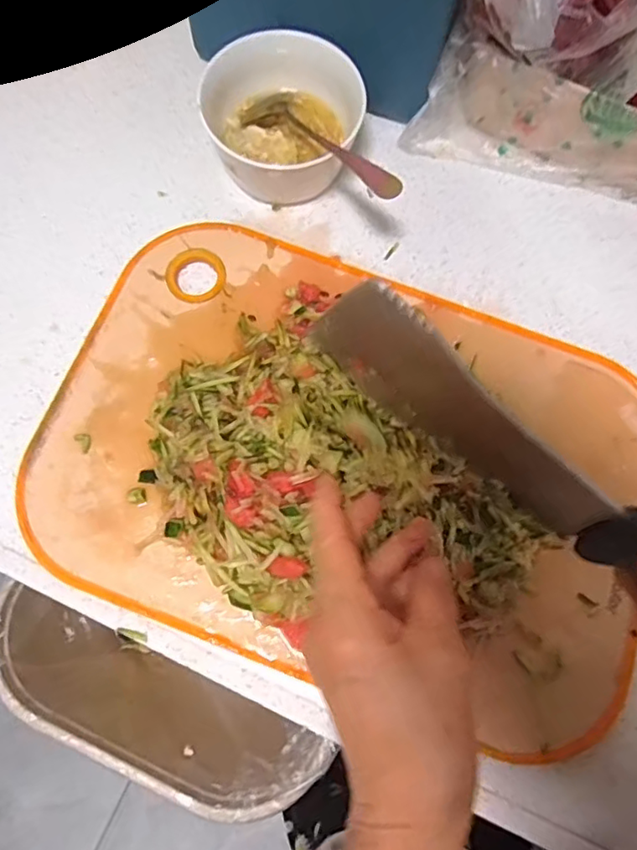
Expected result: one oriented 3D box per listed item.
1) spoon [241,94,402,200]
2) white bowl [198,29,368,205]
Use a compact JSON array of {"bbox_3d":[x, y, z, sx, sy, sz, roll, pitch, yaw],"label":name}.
[{"bbox_3d":[0.001,-0.193,0.392,0.032,0.016,0.154,-39,59,-11],"label":"spoon"},{"bbox_3d":[-0.029,-0.222,0.419,0.116,0.067,0.092,6,76,0],"label":"white bowl"}]

